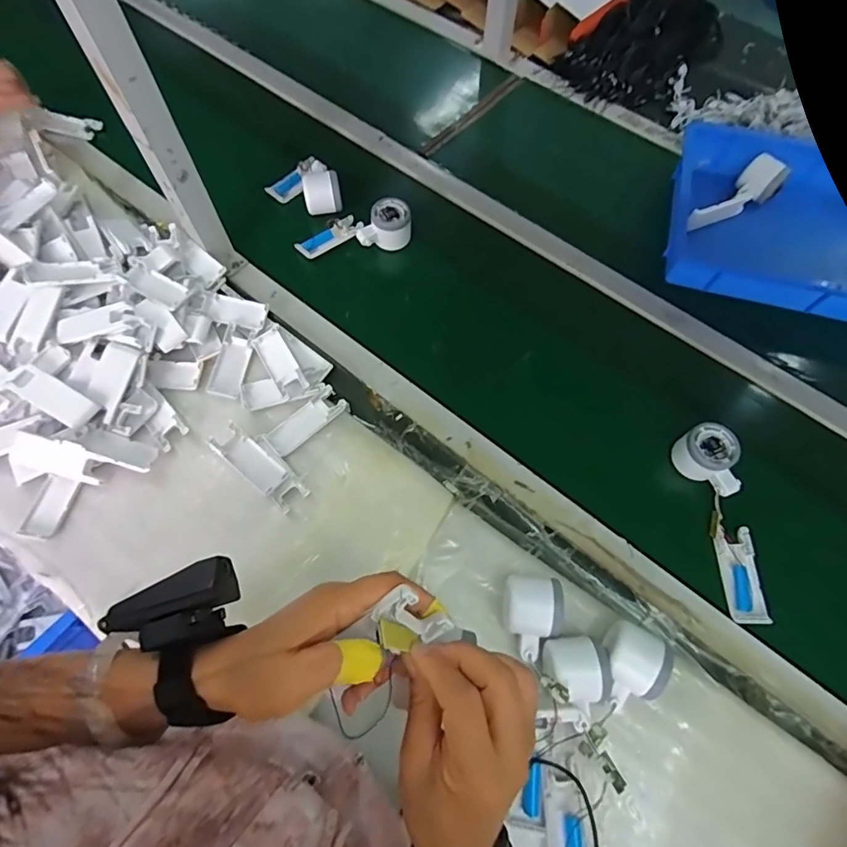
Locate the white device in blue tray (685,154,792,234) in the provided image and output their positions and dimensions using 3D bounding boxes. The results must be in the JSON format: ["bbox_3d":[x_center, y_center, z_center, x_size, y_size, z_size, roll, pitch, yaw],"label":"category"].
[{"bbox_3d":[0.486,-0.357,0.777,0.177,0.050,0.054,-33,70,-1],"label":"white device in blue tray"}]

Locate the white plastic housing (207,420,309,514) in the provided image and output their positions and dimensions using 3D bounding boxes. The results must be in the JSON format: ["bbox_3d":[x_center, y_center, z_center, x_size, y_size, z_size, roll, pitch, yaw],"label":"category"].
[{"bbox_3d":[-0.196,0.053,0.586,0.126,0.022,0.039,36,71,16],"label":"white plastic housing"}]

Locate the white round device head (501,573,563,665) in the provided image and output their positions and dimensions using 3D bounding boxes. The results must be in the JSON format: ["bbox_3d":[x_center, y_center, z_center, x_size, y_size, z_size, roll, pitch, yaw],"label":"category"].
[{"bbox_3d":[0.113,0.204,0.517,0.058,0.053,0.079,5,66,3],"label":"white round device head"}]

